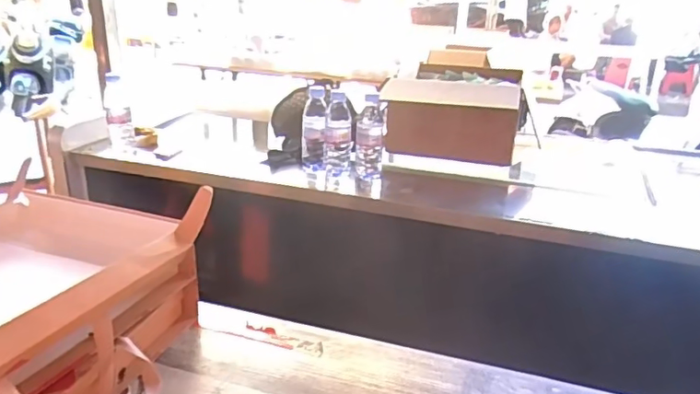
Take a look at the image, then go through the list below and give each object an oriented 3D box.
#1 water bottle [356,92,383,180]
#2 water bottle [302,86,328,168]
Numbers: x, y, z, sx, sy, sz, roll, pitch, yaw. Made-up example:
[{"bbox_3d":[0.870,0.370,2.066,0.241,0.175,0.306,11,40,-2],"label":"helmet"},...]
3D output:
[{"bbox_3d":[0.041,-0.113,1.164,0.058,0.193,0.052,2,21,-1],"label":"water bottle"},{"bbox_3d":[-0.080,-0.137,1.198,0.052,0.194,0.057,0,21,-6],"label":"water bottle"}]

